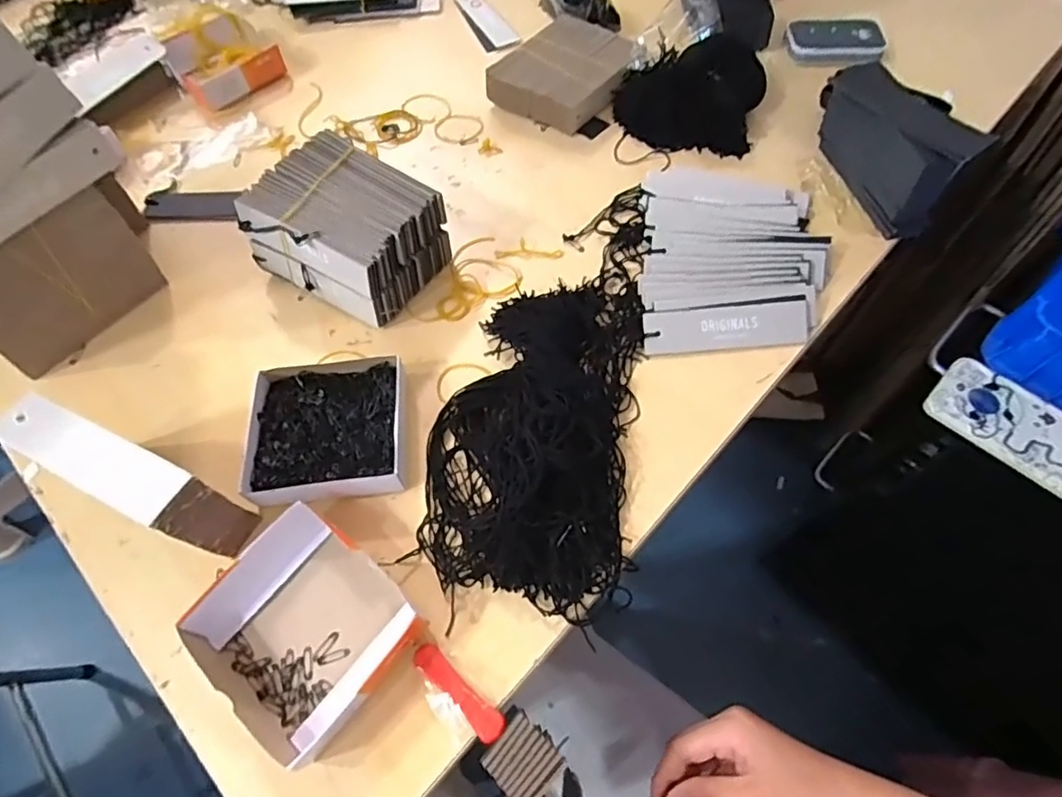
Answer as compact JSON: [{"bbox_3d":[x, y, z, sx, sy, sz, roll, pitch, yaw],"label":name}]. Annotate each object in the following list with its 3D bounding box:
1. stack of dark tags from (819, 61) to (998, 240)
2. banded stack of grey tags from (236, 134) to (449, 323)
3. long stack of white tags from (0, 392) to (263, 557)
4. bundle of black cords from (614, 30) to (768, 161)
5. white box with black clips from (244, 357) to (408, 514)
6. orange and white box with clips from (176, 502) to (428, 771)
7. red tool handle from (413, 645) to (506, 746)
[{"bbox_3d":[0.307,-0.215,0.490,0.057,0.076,0.147,-15,61,-6],"label":"stack of dark tags"},{"bbox_3d":[-0.150,-0.135,0.469,0.130,0.076,0.108,31,67,18],"label":"banded stack of grey tags"},{"bbox_3d":[-0.241,0.052,0.352,0.126,0.095,0.032,21,64,14],"label":"long stack of white tags"},{"bbox_3d":[0.156,-0.303,0.562,0.144,0.049,0.111,9,61,8],"label":"bundle of black cords"},{"bbox_3d":[-0.143,0.021,0.410,0.102,0.026,0.105,-6,60,0],"label":"white box with black clips"},{"bbox_3d":[-0.139,0.132,0.341,0.116,0.032,0.101,35,68,20],"label":"orange and white box with clips"},{"bbox_3d":[-0.042,0.168,0.331,0.066,0.007,0.016,39,69,22],"label":"red tool handle"}]

